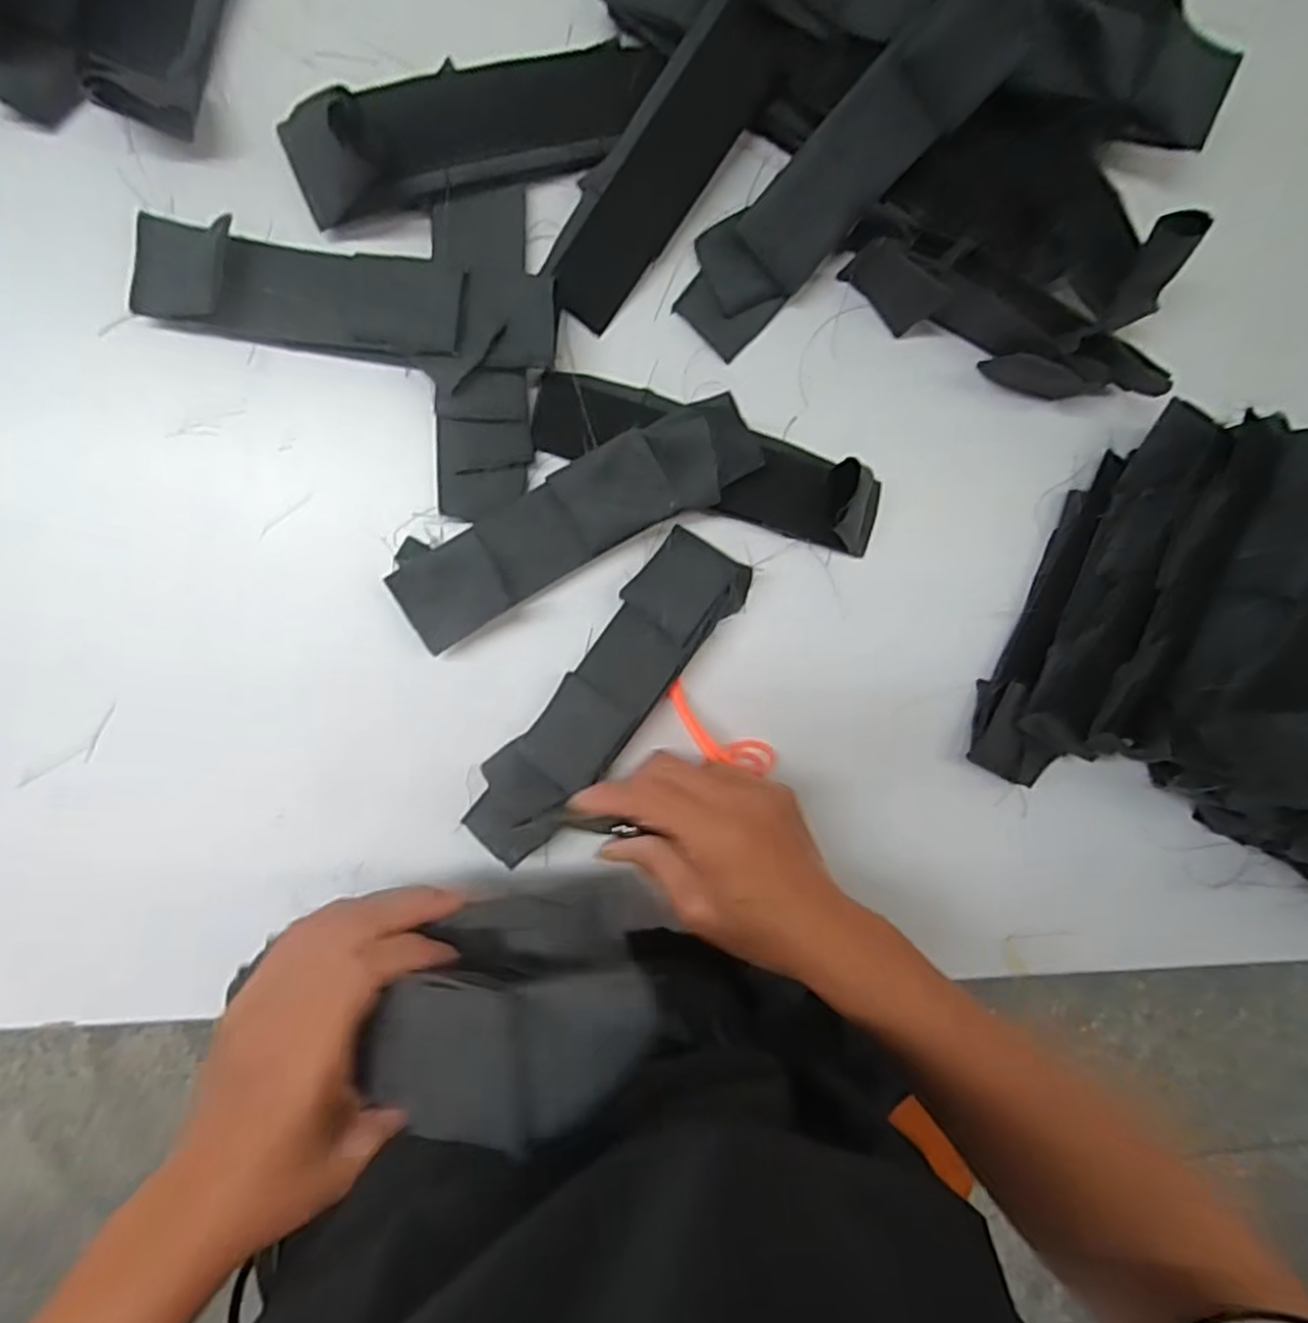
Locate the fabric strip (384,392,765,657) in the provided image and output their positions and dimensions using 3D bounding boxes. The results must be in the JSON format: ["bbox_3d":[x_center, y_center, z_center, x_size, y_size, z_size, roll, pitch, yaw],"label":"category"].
[{"bbox_3d":[-0.040,-0.073,0.384,0.189,0.040,0.050,-29,98,-5],"label":"fabric strip"}]

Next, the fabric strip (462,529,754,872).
[{"bbox_3d":[-0.026,0.020,0.392,0.053,0.036,0.195,39,88,-10],"label":"fabric strip"}]

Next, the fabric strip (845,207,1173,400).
[{"bbox_3d":[0.187,-0.184,0.408,0.183,0.046,0.037,26,91,-10],"label":"fabric strip"}]

